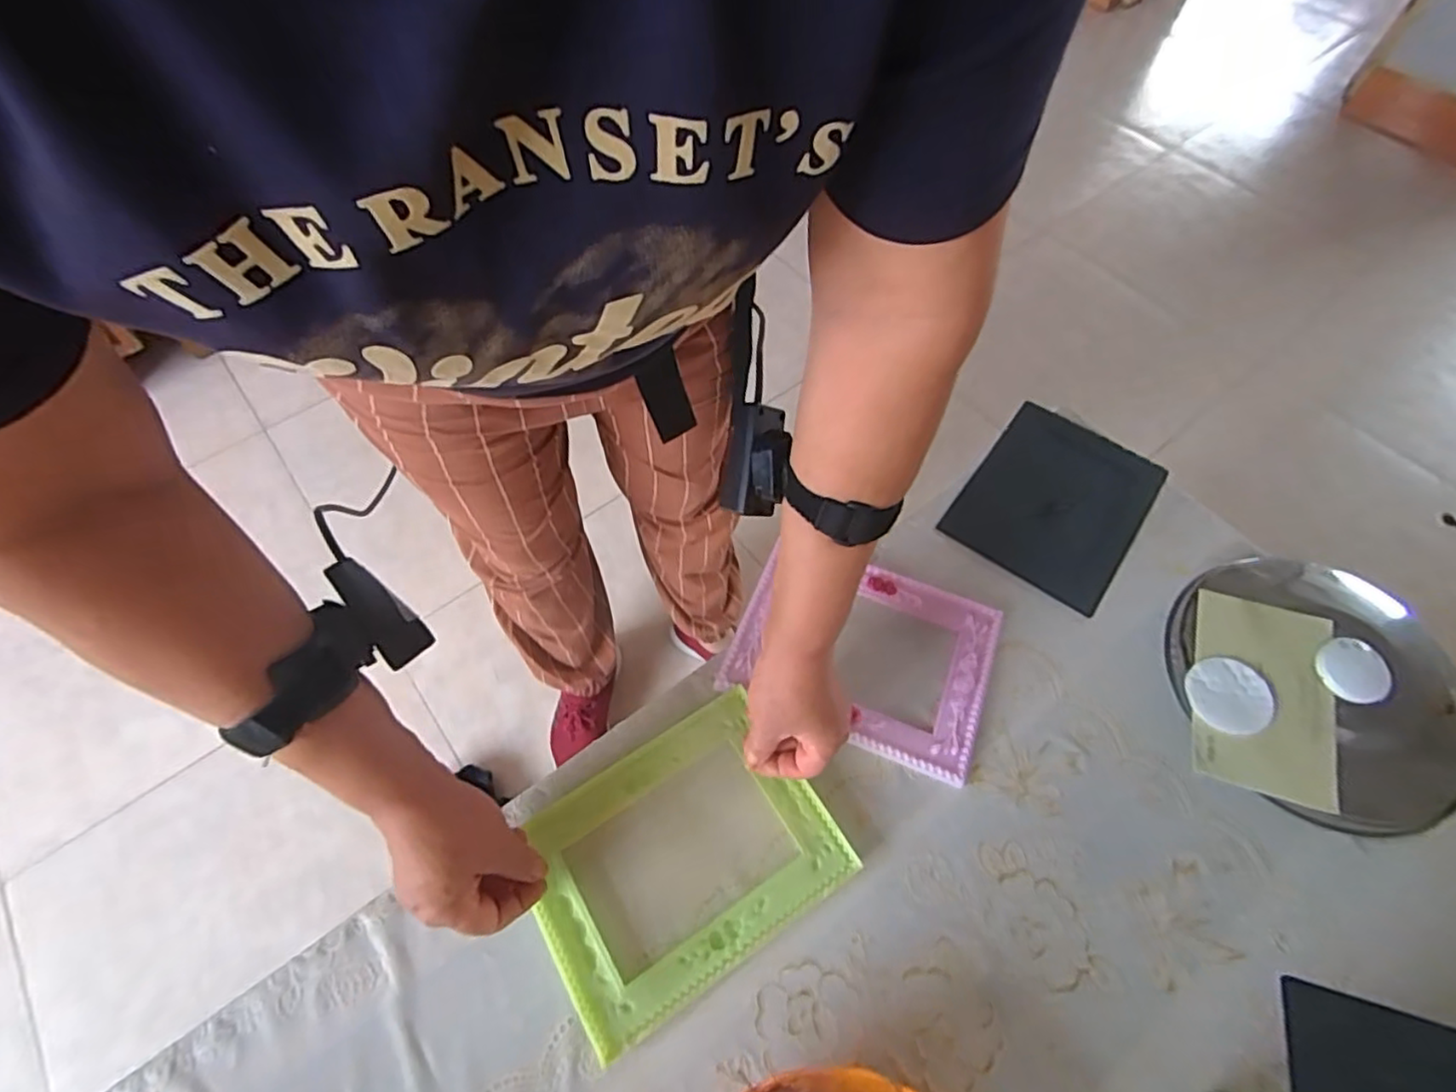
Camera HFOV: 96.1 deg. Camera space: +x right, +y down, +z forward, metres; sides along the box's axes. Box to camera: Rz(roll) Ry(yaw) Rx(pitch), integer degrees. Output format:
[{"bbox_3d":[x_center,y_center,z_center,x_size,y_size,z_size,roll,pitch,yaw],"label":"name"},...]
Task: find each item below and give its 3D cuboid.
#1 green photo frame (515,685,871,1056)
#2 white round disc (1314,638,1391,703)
[{"bbox_3d":[-0.036,0.221,0.473,0.210,0.013,0.159,-29,66,-16],"label":"green photo frame"},{"bbox_3d":[0.470,0.093,0.493,0.040,0.012,0.048,-18,62,-10],"label":"white round disc"}]

